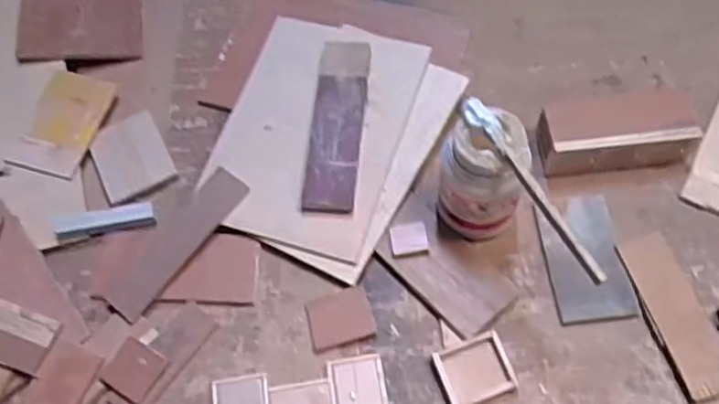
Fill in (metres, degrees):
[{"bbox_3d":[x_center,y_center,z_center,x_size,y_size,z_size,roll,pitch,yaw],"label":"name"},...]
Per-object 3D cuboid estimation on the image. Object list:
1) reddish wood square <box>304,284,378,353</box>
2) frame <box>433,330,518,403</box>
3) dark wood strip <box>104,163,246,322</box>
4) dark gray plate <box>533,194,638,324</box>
[{"bbox_3d":[-0.018,0.111,0.631,0.060,0.004,0.051,-15,63,-5],"label":"reddish wood square"},{"bbox_3d":[0.105,0.153,0.600,0.063,0.018,0.053,-19,63,-7],"label":"frame"},{"bbox_3d":[-0.183,0.039,0.666,0.050,0.009,0.169,32,72,24],"label":"dark wood strip"},{"bbox_3d":[0.218,0.053,0.648,0.076,0.013,0.125,-5,66,-5],"label":"dark gray plate"}]

